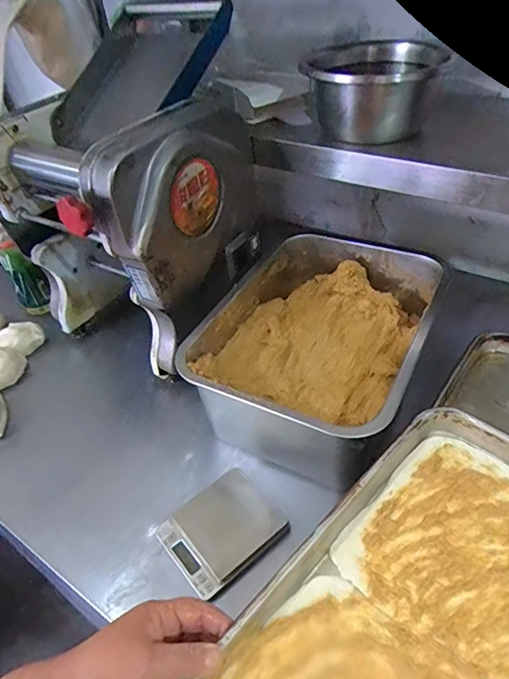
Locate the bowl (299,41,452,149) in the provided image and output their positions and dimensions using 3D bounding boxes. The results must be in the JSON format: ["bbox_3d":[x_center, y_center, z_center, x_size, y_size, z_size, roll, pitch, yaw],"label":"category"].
[{"bbox_3d":[0.166,-0.344,0.661,0.156,0.097,0.156,17,50,19],"label":"bowl"}]

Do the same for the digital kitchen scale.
[{"bbox_3d":[-0.038,0.217,0.551,0.123,0.020,0.106,-34,54,-25],"label":"digital kitchen scale"}]

